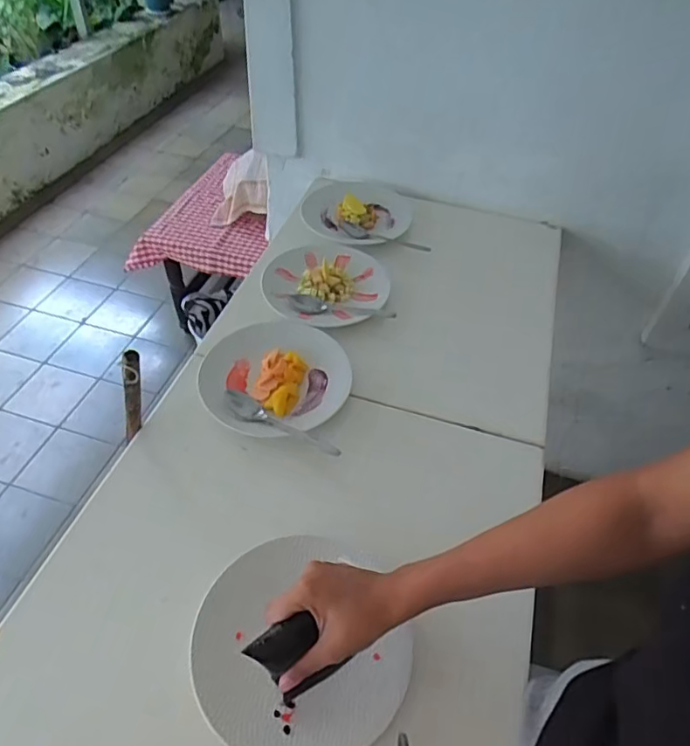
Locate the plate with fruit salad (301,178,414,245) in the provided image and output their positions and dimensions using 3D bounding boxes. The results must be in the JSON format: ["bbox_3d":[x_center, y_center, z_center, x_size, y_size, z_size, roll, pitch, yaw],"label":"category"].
[{"bbox_3d":[0.025,-0.315,1.079,0.204,0.044,0.222,2,48,-2],"label":"plate with fruit salad"}]

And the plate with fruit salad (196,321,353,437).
[{"bbox_3d":[-0.093,0.000,0.760,0.197,0.029,0.201,2,48,-2],"label":"plate with fruit salad"}]

